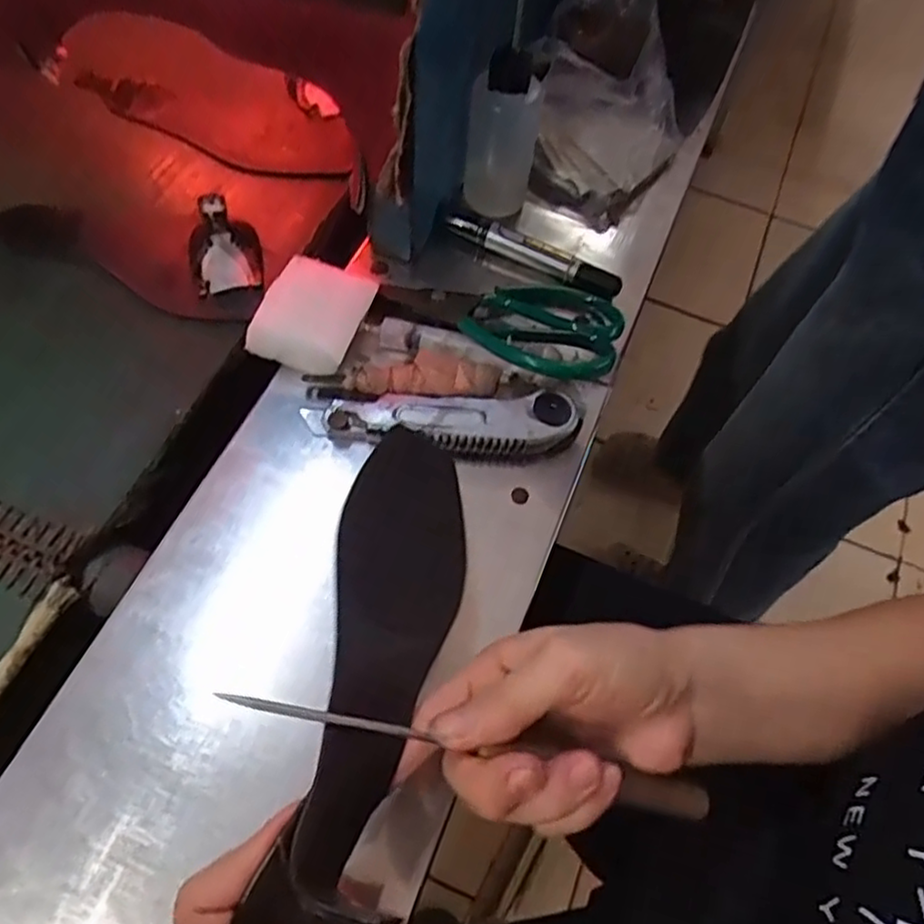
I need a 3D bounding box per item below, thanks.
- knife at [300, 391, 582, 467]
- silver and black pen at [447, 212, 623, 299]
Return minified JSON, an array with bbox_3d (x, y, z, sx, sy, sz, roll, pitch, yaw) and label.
[{"bbox_3d":[-0.011,-0.024,0.425,0.161,0.022,0.037,1,62,-4],"label":"knife"},{"bbox_3d":[0.048,-0.146,0.496,0.133,0.021,0.019,25,63,9],"label":"silver and black pen"}]

